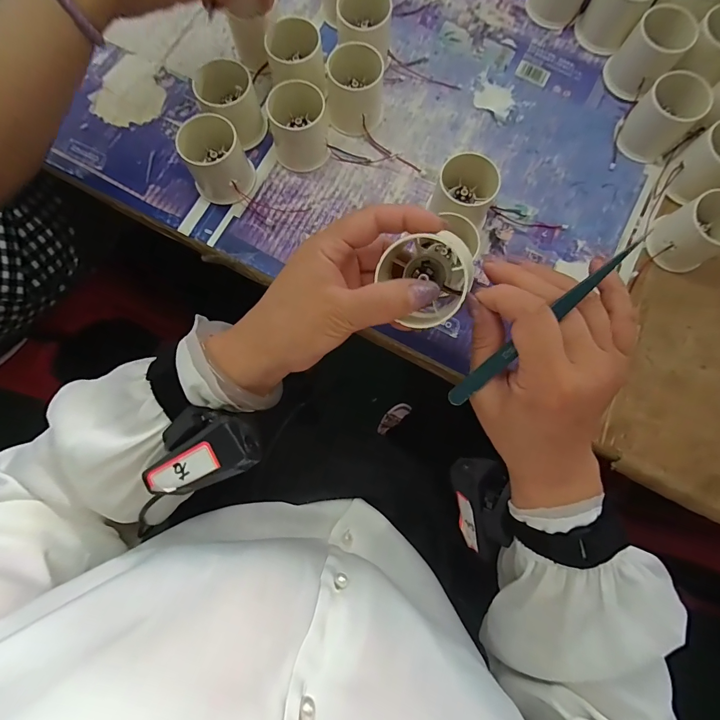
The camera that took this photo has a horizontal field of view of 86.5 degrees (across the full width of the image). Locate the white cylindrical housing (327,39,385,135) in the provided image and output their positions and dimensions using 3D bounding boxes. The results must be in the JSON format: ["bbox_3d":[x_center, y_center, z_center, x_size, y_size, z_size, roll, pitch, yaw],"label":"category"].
[{"bbox_3d":[-0.004,-0.255,0.362,0.054,0.050,0.050,0,80,0],"label":"white cylindrical housing"}]

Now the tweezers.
[{"bbox_3d":[0.095,-0.016,0.207,0.010,0.006,0.125,47,116,7],"label":"tweezers"}]

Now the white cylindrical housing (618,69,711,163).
[{"bbox_3d":[0.275,-0.220,0.349,0.046,0.050,0.048,0,80,0],"label":"white cylindrical housing"}]

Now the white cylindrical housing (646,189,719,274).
[{"bbox_3d":[0.296,-0.113,0.339,0.060,0.050,0.054,-30,81,-5],"label":"white cylindrical housing"}]

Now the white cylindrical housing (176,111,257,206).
[{"bbox_3d":[-0.129,-0.180,0.348,0.053,0.049,0.057,0,80,0],"label":"white cylindrical housing"}]

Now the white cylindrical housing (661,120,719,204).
[{"bbox_3d":[0.315,-0.175,0.346,0.052,0.055,0.050,0,80,0],"label":"white cylindrical housing"}]

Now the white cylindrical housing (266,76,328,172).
[{"bbox_3d":[-0.055,-0.214,0.350,0.050,0.057,0.051,0,80,0],"label":"white cylindrical housing"}]

